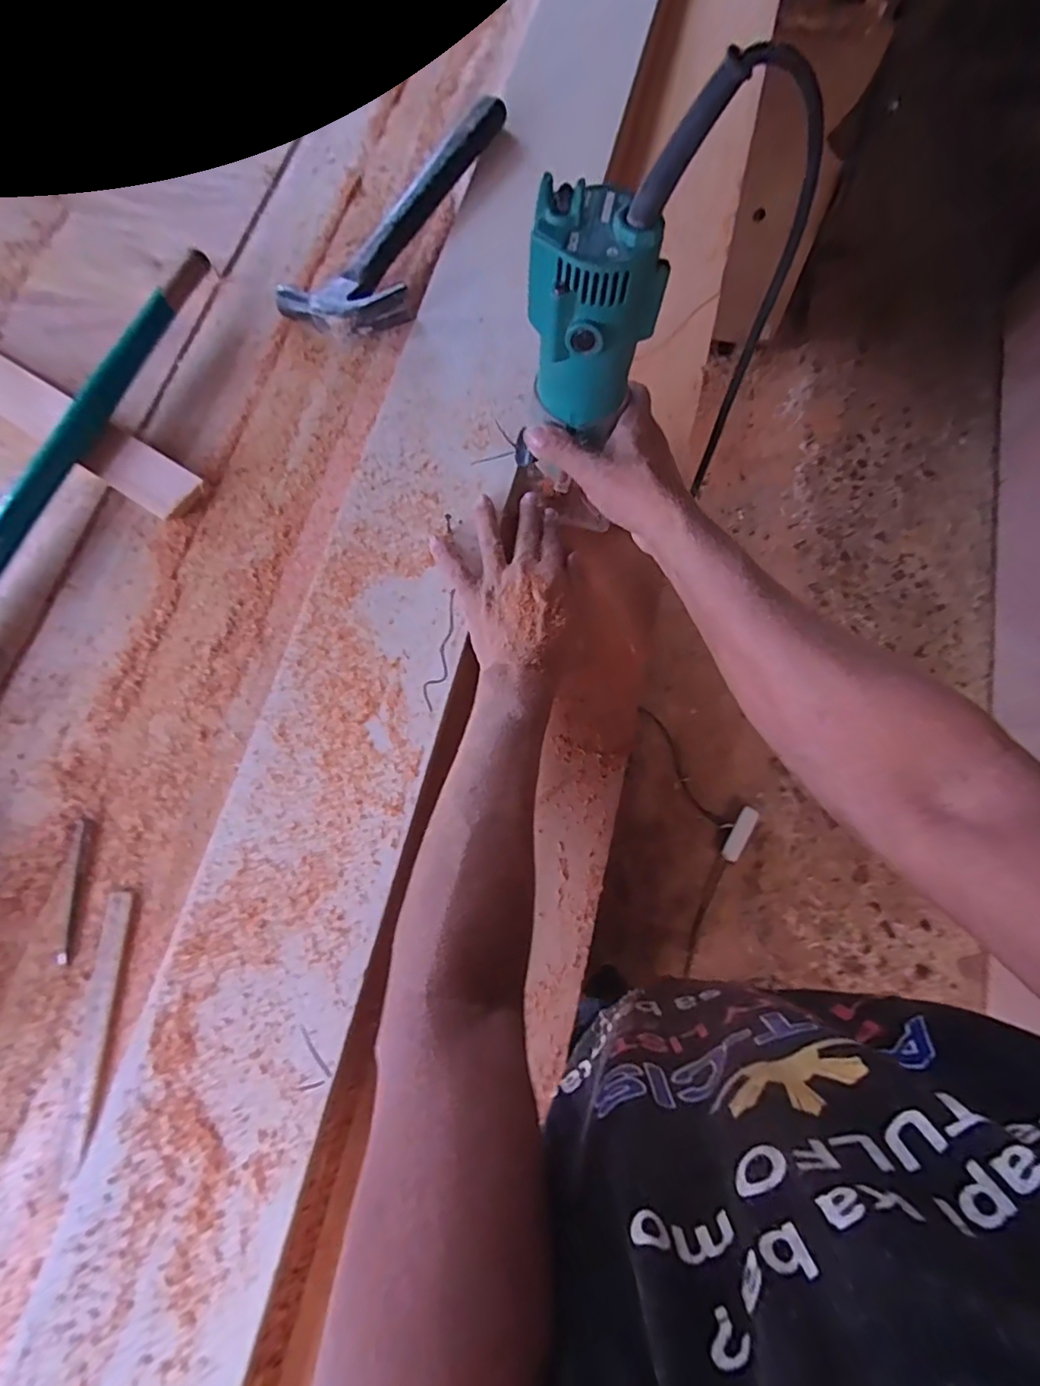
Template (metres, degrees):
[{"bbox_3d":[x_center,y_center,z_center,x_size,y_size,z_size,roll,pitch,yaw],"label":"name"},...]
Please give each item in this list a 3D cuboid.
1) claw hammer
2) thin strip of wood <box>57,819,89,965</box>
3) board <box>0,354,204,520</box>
[{"bbox_3d":[-0.121,-0.504,0.600,0.136,0.050,0.337,22,74,6],"label":"claw hammer"},{"bbox_3d":[-0.332,0.145,0.418,0.013,0.004,0.099,-2,73,-2],"label":"thin strip of wood"},{"bbox_3d":[-0.430,-0.254,0.530,0.325,0.015,0.050,32,75,8],"label":"board"}]

